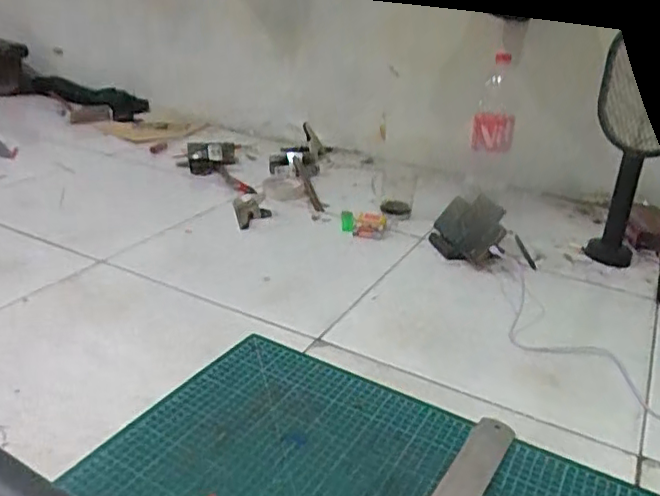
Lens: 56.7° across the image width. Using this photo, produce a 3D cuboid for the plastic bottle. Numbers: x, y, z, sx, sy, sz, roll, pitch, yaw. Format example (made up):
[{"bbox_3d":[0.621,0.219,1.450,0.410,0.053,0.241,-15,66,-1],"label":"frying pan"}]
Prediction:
[{"bbox_3d":[0.331,-0.239,1.216,0.066,0.241,0.067,22,32,34],"label":"plastic bottle"}]

